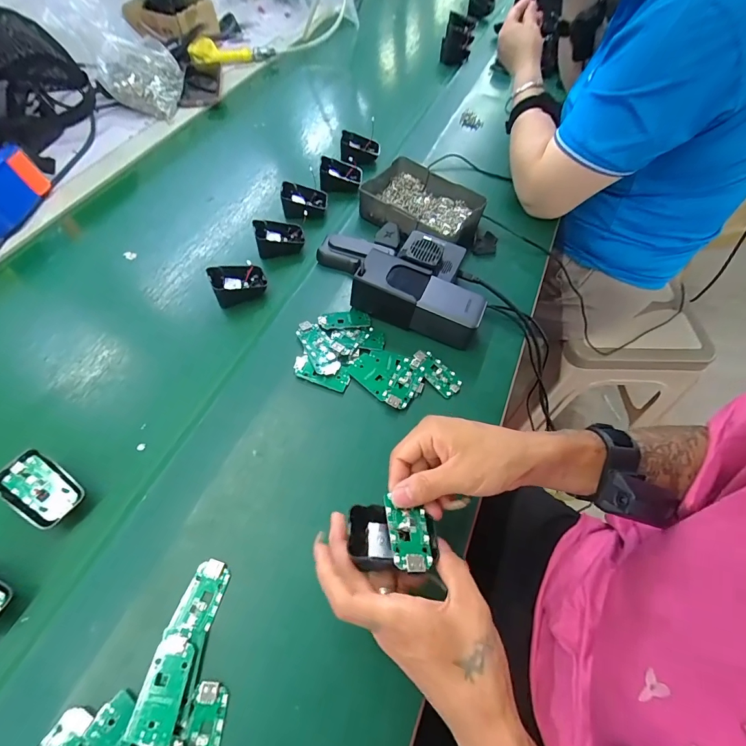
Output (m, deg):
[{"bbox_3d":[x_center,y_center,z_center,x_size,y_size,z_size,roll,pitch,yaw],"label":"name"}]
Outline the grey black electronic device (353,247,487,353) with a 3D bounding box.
[{"bbox_3d":[0.056,-0.089,0.471,0.154,0.052,0.059,23,62,8],"label":"grey black electronic device"}]

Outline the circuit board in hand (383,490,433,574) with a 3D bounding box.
[{"bbox_3d":[0.028,0.121,0.294,0.032,0.005,0.059,5,39,-15],"label":"circuit board in hand"}]

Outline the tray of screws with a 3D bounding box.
[{"bbox_3d":[0.070,-0.246,0.579,0.180,0.048,0.129,35,64,14],"label":"tray of screws"}]

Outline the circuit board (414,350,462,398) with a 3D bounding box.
[{"bbox_3d":[0.075,-0.002,0.451,0.032,0.009,0.061,-39,70,-23],"label":"circuit board"}]

